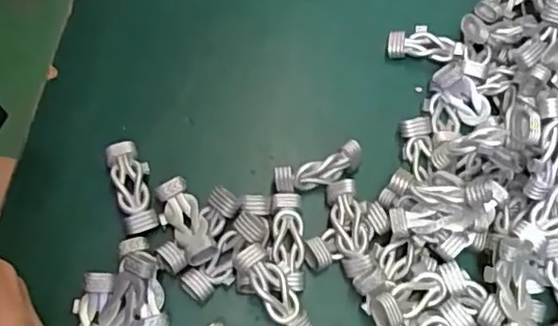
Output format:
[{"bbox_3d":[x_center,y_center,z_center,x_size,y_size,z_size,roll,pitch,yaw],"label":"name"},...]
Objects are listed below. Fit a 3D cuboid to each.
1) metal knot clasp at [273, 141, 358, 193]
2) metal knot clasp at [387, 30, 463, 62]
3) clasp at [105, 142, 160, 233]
[{"bbox_3d":[0.019,0.002,0.279,0.044,0.007,0.014,-16,70,-9],"label":"metal knot clasp"},{"bbox_3d":[0.079,-0.063,0.314,0.038,0.012,0.014,11,68,2],"label":"metal knot clasp"},{"bbox_3d":[-0.069,0.012,0.274,0.017,0.009,0.045,-19,70,-10],"label":"clasp"}]

